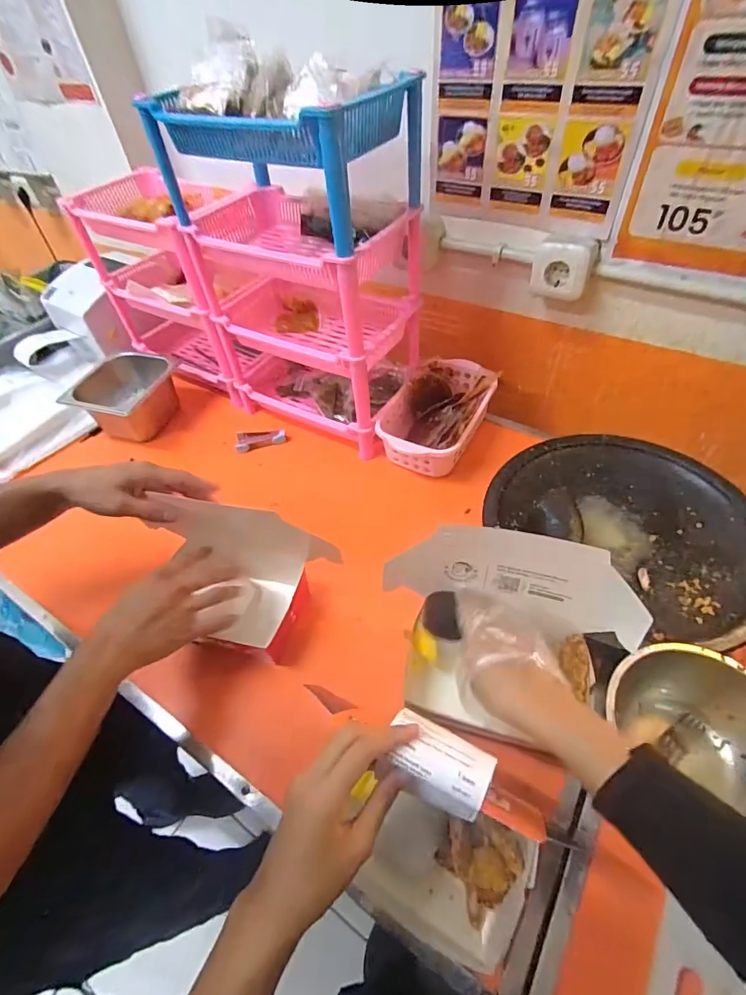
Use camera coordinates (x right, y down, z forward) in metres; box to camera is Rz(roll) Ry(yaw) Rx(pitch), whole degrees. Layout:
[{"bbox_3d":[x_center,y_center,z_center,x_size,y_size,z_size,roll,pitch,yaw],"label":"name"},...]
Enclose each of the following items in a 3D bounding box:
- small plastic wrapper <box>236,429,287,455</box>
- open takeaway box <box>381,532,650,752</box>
[{"bbox_3d":[-0.209,-0.111,0.830,0.089,0.016,0.042,-18,49,-11],"label":"small plastic wrapper"},{"bbox_3d":[0.143,0.145,0.474,0.250,0.140,0.171,10,50,13],"label":"open takeaway box"}]

